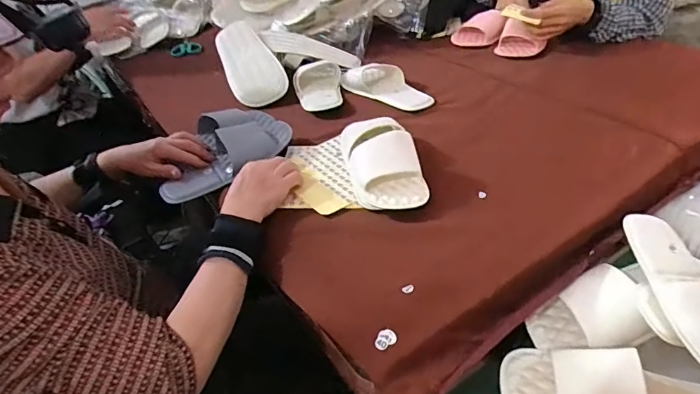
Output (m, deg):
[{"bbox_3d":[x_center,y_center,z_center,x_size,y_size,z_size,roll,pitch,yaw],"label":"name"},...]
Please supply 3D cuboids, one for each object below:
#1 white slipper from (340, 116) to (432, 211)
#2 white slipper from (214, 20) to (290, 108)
[{"bbox_3d":[0.045,-0.066,0.681,0.104,0.062,0.212,-10,39,-2],"label":"white slipper"},{"bbox_3d":[-0.213,-0.280,0.941,0.106,0.043,0.236,-22,64,-17],"label":"white slipper"}]

